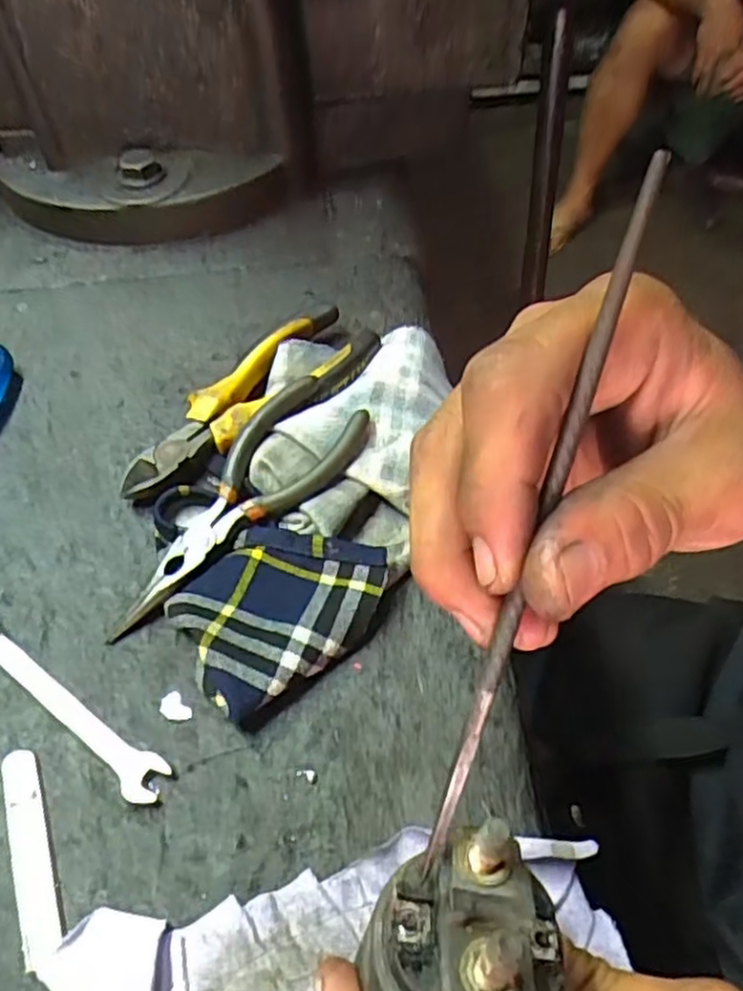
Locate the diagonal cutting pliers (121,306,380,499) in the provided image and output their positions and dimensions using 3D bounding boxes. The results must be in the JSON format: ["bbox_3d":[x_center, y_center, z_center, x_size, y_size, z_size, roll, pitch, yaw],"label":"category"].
[{"bbox_3d":[-0.061,-0.045,0.371,0.048,0.033,0.151,38,60,26],"label":"diagonal cutting pliers"}]

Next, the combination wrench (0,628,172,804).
[{"bbox_3d":[-0.123,0.082,0.284,0.111,0.010,0.016,32,57,23],"label":"combination wrench"}]

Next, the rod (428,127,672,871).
[{"bbox_3d":[0.039,0.008,0.164,0.005,0.004,0.173,18,97,14],"label":"rod"}]

